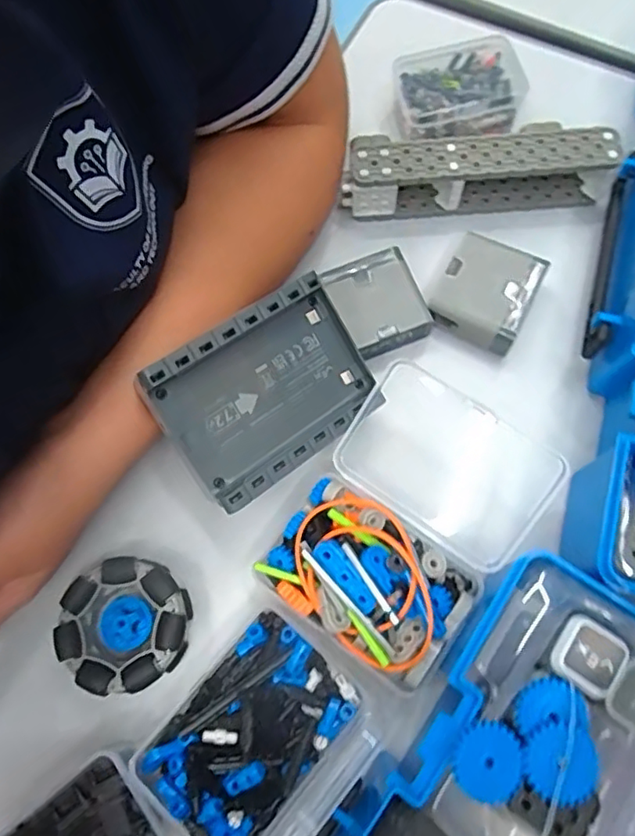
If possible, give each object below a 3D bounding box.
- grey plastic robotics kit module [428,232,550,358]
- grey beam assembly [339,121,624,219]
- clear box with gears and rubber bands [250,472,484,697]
[{"bbox_3d":[0.095,-0.072,0.333,0.049,0.021,0.056,26,75,8],"label":"grey plastic robotics kit module"},{"bbox_3d":[0.091,-0.147,0.353,0.150,0.041,0.035,-4,73,0],"label":"grey beam assembly"},{"bbox_3d":[0.022,0.077,0.287,0.097,0.034,0.065,35,77,11],"label":"clear box with gears and rubber bands"}]

